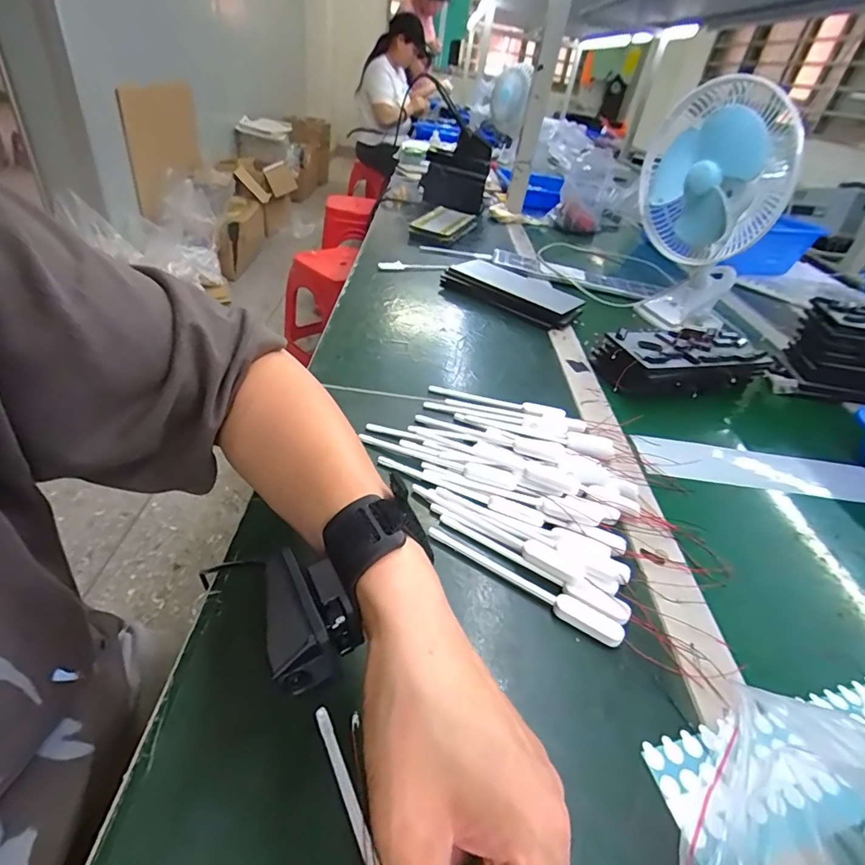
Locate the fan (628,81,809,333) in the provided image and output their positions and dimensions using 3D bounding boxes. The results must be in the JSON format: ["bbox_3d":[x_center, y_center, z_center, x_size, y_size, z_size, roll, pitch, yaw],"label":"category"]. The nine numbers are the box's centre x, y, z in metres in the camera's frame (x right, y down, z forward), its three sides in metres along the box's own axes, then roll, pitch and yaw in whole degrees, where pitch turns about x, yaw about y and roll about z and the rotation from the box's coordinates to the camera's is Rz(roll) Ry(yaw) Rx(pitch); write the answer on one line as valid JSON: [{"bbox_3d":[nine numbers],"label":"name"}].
[{"bbox_3d":[0.401,-0.334,0.719,0.182,0.305,0.177,26,40,19],"label":"fan"}]

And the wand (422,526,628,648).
[{"bbox_3d":[0.060,0.102,0.334,0.146,0.008,0.016,28,43,24],"label":"wand"}]

